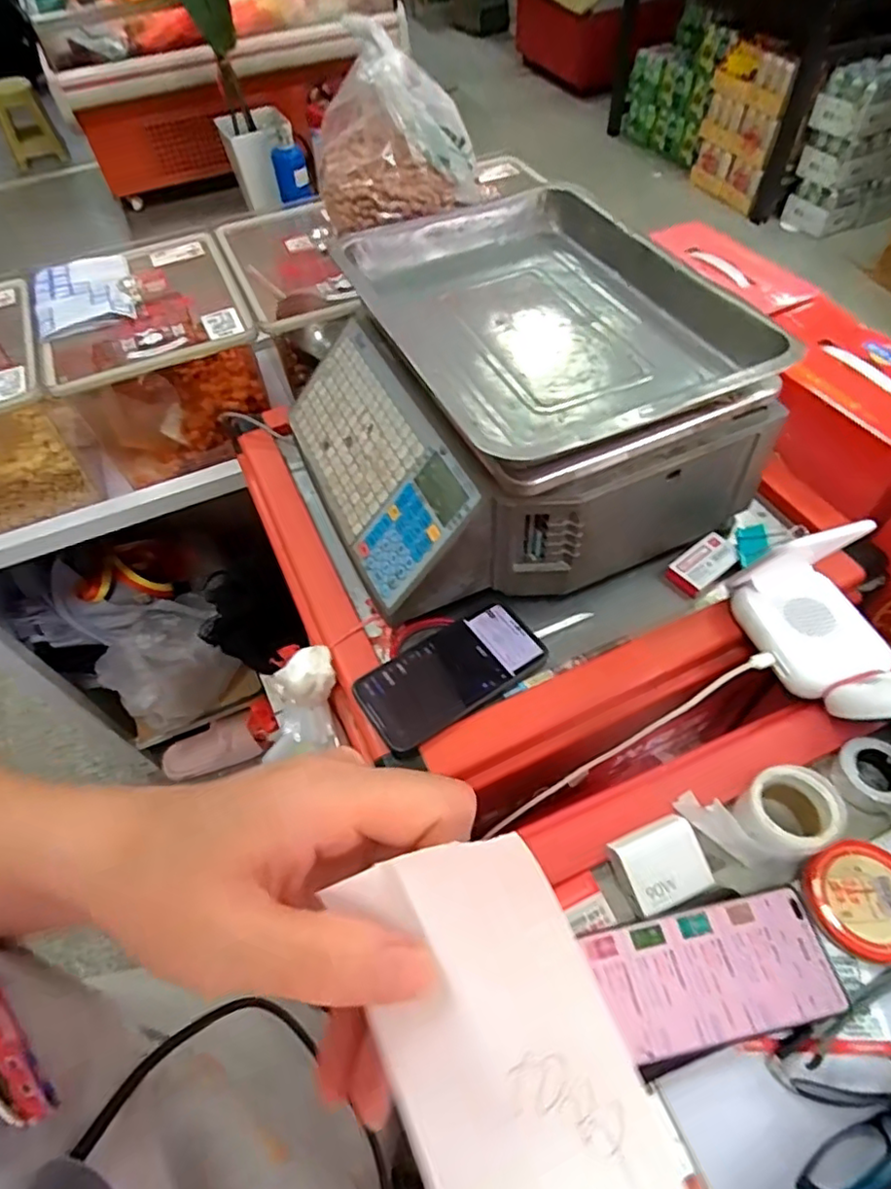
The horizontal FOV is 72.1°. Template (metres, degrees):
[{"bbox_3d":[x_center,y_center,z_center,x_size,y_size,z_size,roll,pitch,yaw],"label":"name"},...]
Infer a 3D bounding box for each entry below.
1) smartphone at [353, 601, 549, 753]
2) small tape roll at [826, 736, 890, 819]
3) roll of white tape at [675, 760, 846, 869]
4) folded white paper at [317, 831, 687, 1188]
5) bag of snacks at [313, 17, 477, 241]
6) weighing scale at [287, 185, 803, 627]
[{"bbox_3d":[0.009,0.066,0.534,0.166,0.016,0.077,-29,58,-17],"label":"smartphone"},{"bbox_3d":[0.326,0.140,0.468,0.050,0.029,0.053,-2,55,2],"label":"small tape roll"},{"bbox_3d":[0.220,0.164,0.436,0.095,0.066,0.059,-9,55,-3],"label":"roll of white tape"},{"bbox_3d":[0.022,0.125,0.135,0.053,0.036,0.136,-19,76,-10],"label":"folded white paper"},{"bbox_3d":[-0.063,-0.549,0.723,0.188,0.143,0.170,-9,55,-3],"label":"bag of snacks"},{"bbox_3d":[0.052,-0.193,0.591,0.365,0.170,0.355,-22,56,-12],"label":"weighing scale"}]

